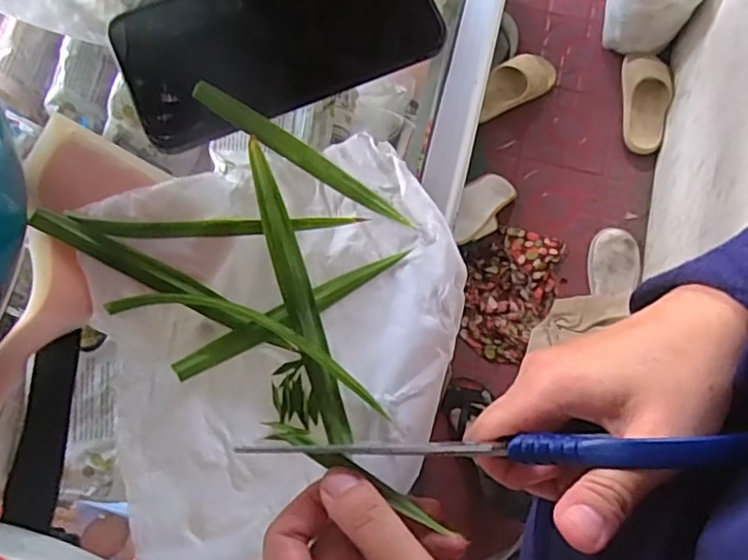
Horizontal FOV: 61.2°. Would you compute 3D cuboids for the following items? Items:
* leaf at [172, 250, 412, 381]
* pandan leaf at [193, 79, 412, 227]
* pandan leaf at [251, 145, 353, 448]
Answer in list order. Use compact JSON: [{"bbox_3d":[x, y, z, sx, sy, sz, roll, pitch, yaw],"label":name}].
[{"bbox_3d":[-0.038,0.014,0.303,0.120,0.012,0.012,-28,77,-8],"label":"leaf"},{"bbox_3d":[-0.036,-0.065,0.321,0.124,0.018,0.012,31,76,7],"label":"pandan leaf"},{"bbox_3d":[-0.036,0.006,0.295,0.014,0.030,0.140,-15,76,-5],"label":"pandan leaf"}]

